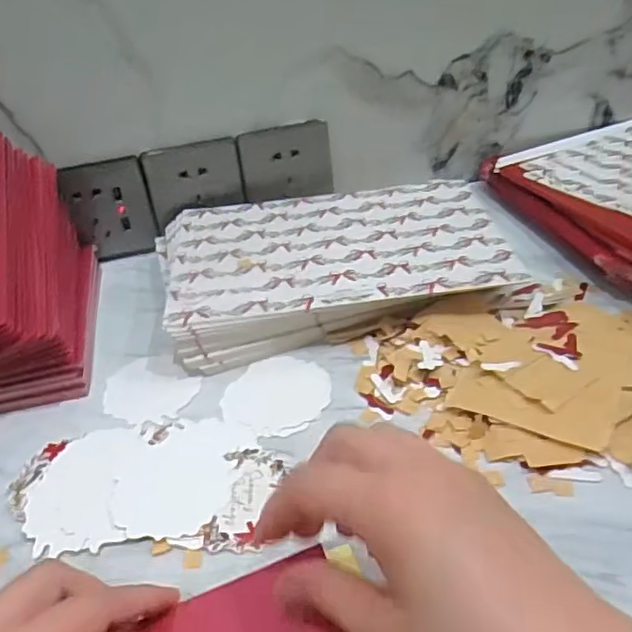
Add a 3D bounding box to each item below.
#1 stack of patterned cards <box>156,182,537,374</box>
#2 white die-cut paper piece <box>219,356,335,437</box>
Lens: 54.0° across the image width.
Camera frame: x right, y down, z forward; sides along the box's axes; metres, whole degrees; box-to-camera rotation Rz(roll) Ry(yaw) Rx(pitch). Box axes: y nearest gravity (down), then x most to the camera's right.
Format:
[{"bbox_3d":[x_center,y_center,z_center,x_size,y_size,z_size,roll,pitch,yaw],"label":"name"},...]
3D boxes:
[{"bbox_3d":[0.012,-0.044,0.510,0.282,0.038,0.181,-9,38,-3],"label":"stack of patterned cards"},{"bbox_3d":[-0.025,0.053,0.421,0.065,0.004,0.070,-4,38,3],"label":"white die-cut paper piece"}]

